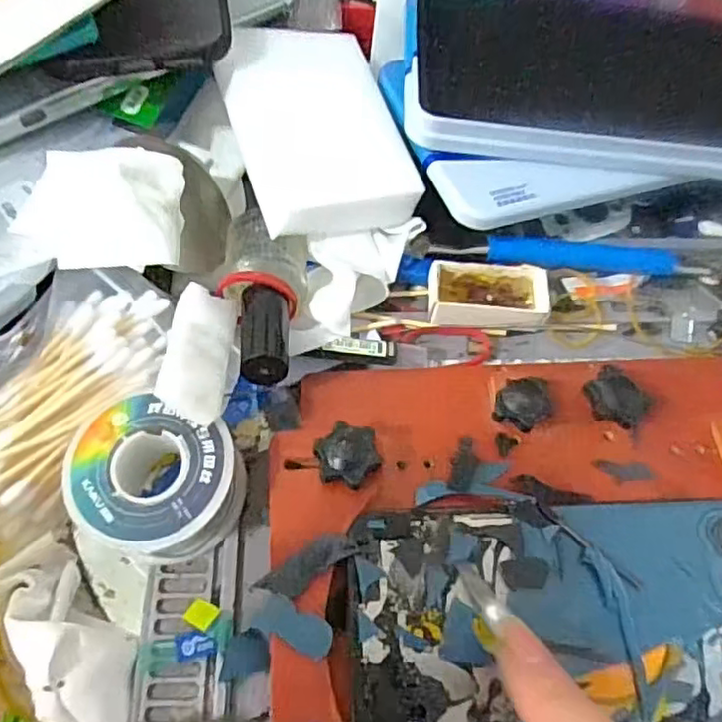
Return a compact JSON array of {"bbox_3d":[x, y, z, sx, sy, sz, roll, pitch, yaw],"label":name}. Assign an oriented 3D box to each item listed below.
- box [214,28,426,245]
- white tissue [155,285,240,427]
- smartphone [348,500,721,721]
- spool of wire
[{"bbox_3d":[-0.019,-0.095,0.273,0.063,0.026,0.100,-17,65,-9],"label":"box"},{"bbox_3d":[-0.054,-0.005,0.224,0.021,0.016,0.056,-2,46,-1],"label":"white tissue"},{"bbox_3d":[0.077,0.085,0.213,0.159,0.006,0.076,-1,63,-3],"label":"smartphone"},{"bbox_3d":[-0.070,0.042,0.222,0.052,0.026,0.047,18,65,9],"label":"spool of wire"}]

